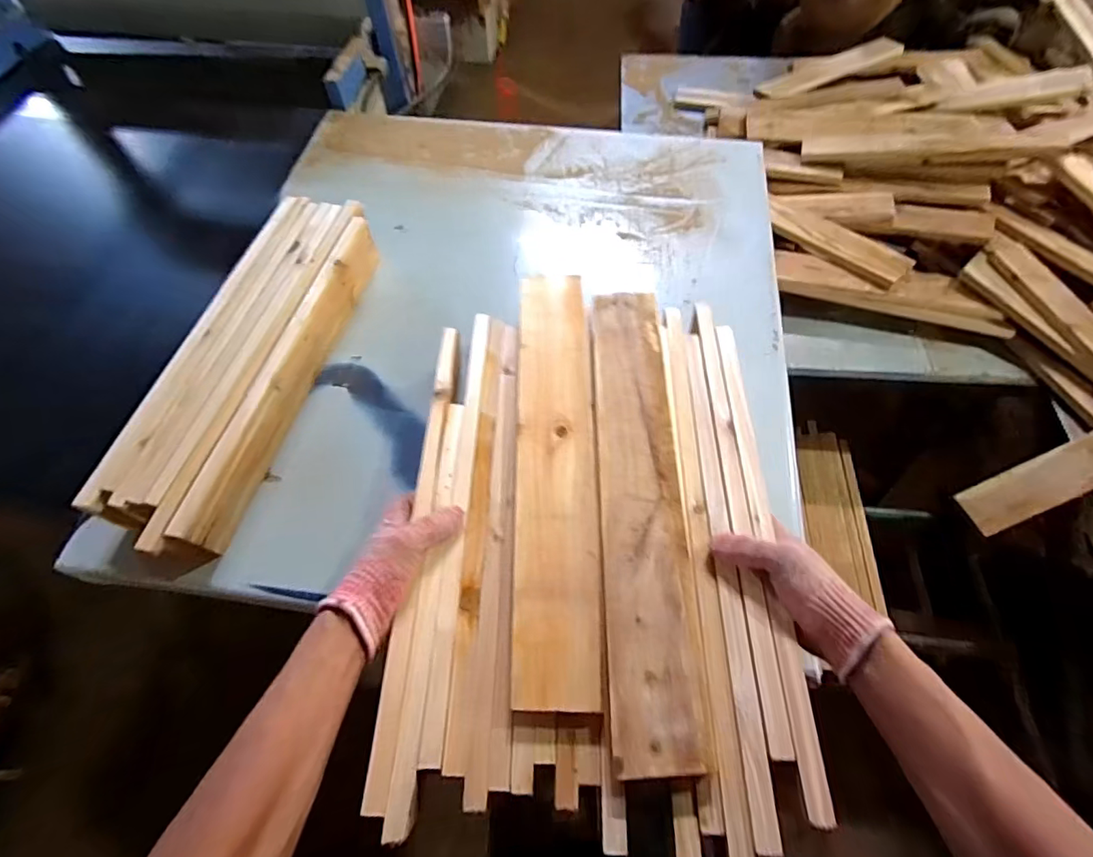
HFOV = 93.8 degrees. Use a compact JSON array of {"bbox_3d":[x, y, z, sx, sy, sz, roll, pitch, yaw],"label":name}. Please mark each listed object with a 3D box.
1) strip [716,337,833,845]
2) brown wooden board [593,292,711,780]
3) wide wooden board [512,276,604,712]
[{"bbox_3d":[0.205,0.084,0.493,0.024,0.008,0.469,0,58,4],"label":"strip"},{"bbox_3d":[0.092,0.051,0.511,0.076,0.019,0.483,-1,61,3],"label":"brown wooden board"},{"bbox_3d":[0.010,0.021,0.533,0.078,0.018,0.470,-2,61,2],"label":"wide wooden board"}]

